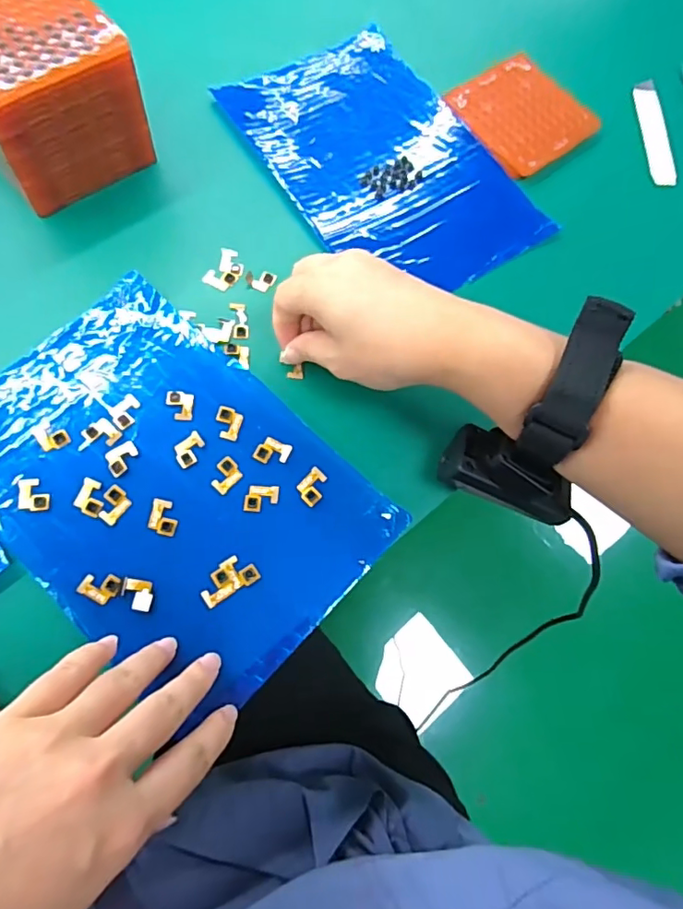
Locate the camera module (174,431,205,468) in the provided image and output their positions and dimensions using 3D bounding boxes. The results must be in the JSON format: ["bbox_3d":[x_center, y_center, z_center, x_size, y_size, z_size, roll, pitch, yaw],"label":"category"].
[{"bbox_3d":[-0.086,-0.003,0.302,0.019,0.004,0.015,-41,80,-16],"label":"camera module"}]

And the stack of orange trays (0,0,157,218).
[{"bbox_3d":[-0.179,-0.220,0.331,0.093,0.081,0.090,-32,77,-15],"label":"stack of orange trays"}]

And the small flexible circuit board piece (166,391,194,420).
[{"bbox_3d":[-0.094,-0.029,0.310,0.015,0.004,0.018,1,72,-5],"label":"small flexible circuit board piece"}]

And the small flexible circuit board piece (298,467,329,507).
[{"bbox_3d":[-0.016,0.018,0.300,0.014,0.004,0.019,41,73,8],"label":"small flexible circuit board piece"}]

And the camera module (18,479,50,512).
[{"bbox_3d":[-0.165,0.021,0.287,0.015,0.004,0.019,-8,73,-8],"label":"camera module"}]

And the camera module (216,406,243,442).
[{"bbox_3d":[-0.066,-0.018,0.311,0.015,0.004,0.018,16,72,0],"label":"camera module"}]

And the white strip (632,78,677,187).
[{"bbox_3d":[0.241,-0.250,0.415,0.021,0.004,0.104,0,71,3],"label":"white strip"}]

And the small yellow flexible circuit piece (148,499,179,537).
[{"bbox_3d":[-0.095,0.033,0.289,0.014,0.004,0.018,10,72,-2],"label":"small yellow flexible circuit piece"}]

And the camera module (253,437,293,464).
[{"bbox_3d":[-0.039,-0.001,0.307,0.019,0.004,0.015,24,72,2],"label":"camera module"}]

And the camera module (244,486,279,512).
[{"bbox_3d":[-0.045,0.024,0.299,0.018,0.004,0.015,1,72,-5],"label":"camera module"}]

